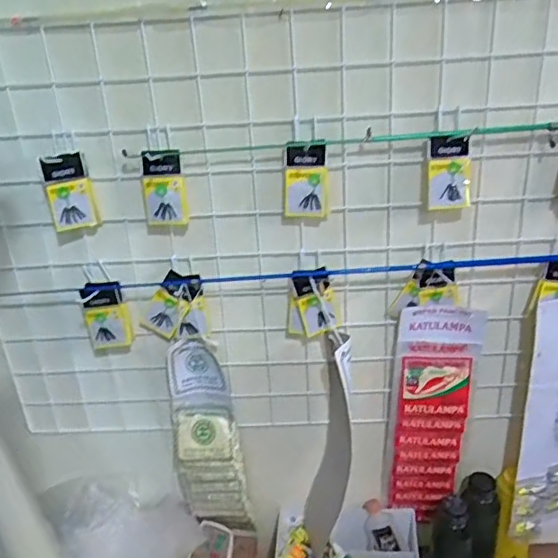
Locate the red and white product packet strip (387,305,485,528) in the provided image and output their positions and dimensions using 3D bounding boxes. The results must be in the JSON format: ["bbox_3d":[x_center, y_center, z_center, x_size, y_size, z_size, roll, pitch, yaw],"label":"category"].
[{"bbox_3d":[0.232,0.210,0.874,0.118,0.372,0.026,0,25,8],"label":"red and white product packet strip"}]

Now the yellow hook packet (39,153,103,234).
[{"bbox_3d":[-0.264,-0.110,0.738,0.055,0.095,0.017,-16,27,-25],"label":"yellow hook packet"}]

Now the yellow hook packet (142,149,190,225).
[{"bbox_3d":[-0.146,-0.117,0.742,0.051,0.092,0.022,-8,25,-10],"label":"yellow hook packet"}]

